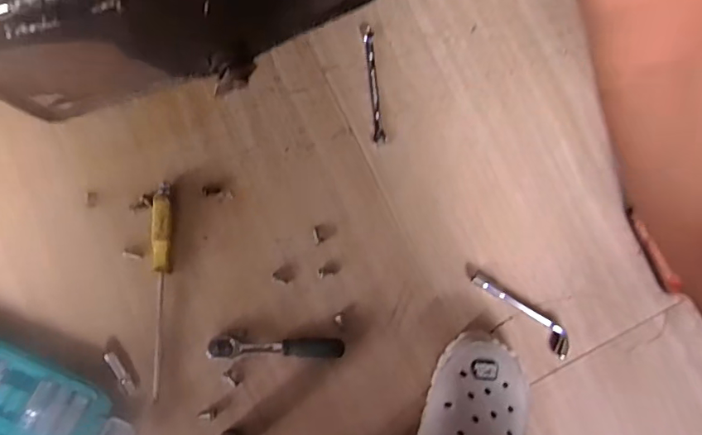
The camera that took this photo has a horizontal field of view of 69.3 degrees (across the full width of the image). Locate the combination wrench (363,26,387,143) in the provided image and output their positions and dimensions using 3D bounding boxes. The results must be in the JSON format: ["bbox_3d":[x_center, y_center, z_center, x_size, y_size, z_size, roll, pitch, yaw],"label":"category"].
[{"bbox_3d":[0.029,-0.167,0.636,0.015,0.011,0.145,-5,82,-5],"label":"combination wrench"}]

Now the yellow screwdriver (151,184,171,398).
[{"bbox_3d":[-0.209,0.077,0.560,0.020,0.017,0.233,-2,81,-5],"label":"yellow screwdriver"}]

